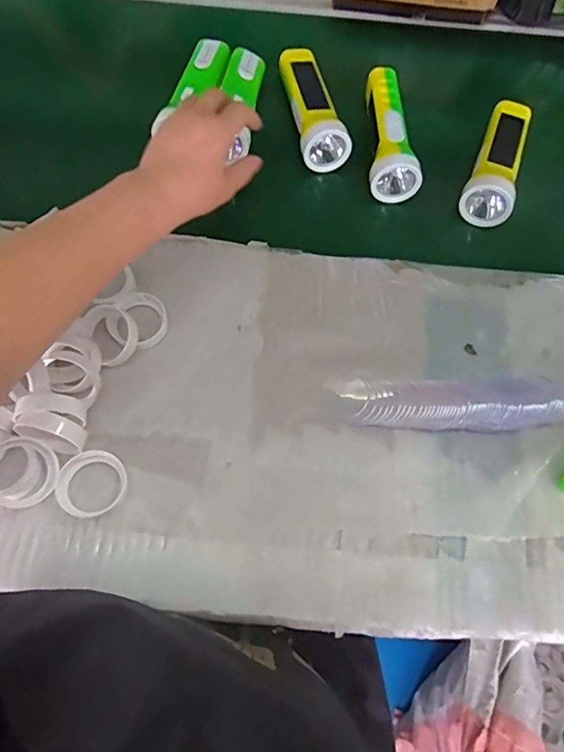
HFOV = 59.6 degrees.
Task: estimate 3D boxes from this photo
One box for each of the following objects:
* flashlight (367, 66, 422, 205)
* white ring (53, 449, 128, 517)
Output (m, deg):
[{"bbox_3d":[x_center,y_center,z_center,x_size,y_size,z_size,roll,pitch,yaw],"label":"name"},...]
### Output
[{"bbox_3d":[0.120,-0.267,0.538,0.050,0.041,0.152,2,68,-2],"label":"flashlight"},{"bbox_3d":[-0.156,0.088,0.403,0.052,0.016,0.052,1,68,-2],"label":"white ring"}]

